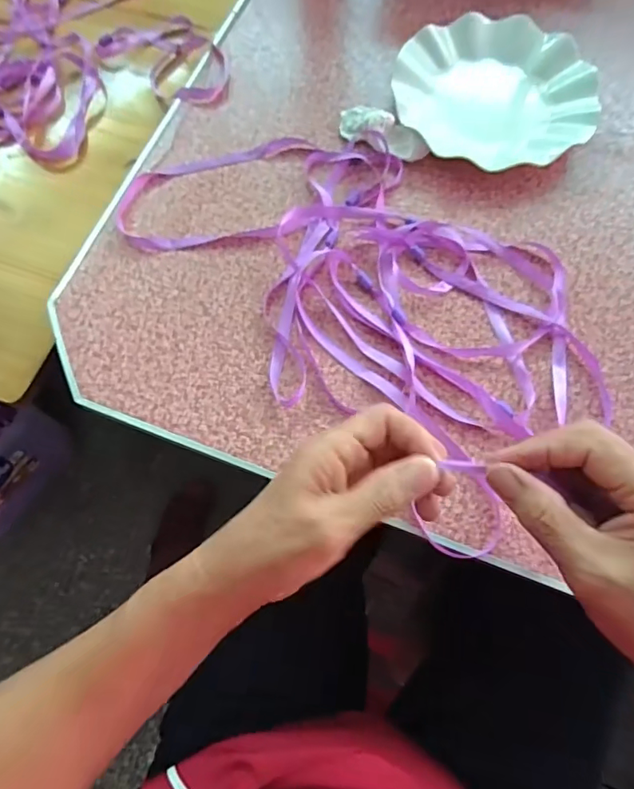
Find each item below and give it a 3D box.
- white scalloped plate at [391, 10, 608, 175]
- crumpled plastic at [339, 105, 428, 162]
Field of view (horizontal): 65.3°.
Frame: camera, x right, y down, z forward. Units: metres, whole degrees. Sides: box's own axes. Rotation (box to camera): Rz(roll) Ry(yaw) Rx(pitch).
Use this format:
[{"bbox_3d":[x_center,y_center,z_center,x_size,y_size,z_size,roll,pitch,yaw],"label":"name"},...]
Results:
[{"bbox_3d":[0.170,-0.288,0.478,0.181,0.031,0.181,-1,69,2],"label":"white scalloped plate"},{"bbox_3d":[0.061,-0.243,0.462,0.089,0.022,0.034,31,73,13],"label":"crumpled plastic"}]

